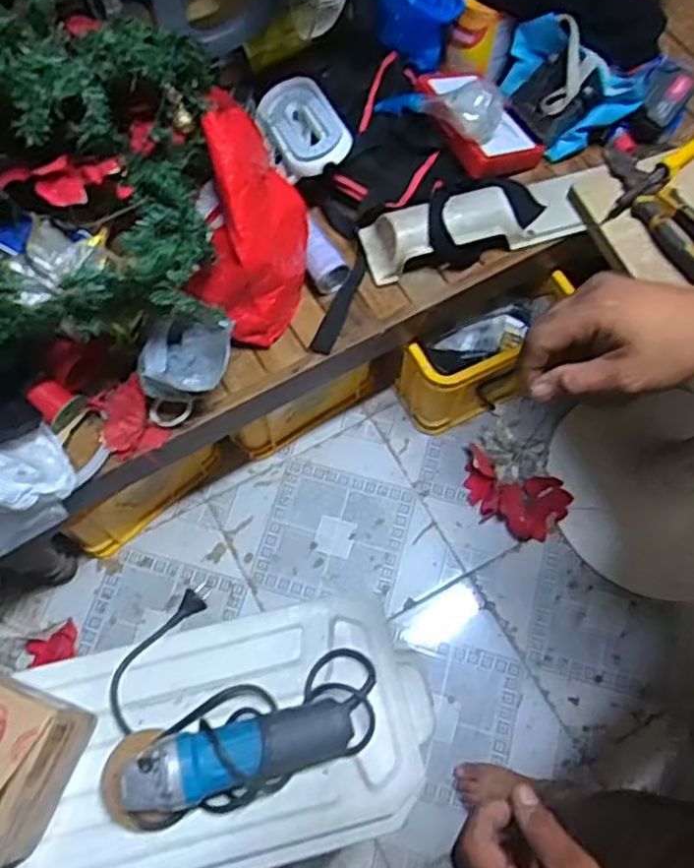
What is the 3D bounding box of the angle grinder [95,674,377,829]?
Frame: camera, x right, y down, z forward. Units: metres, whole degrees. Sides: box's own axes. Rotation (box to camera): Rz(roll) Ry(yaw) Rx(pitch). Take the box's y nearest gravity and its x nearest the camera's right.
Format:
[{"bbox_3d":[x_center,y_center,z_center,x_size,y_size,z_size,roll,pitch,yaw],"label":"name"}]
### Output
[{"bbox_3d":[-0.124,0.347,0.790,0.313,0.073,0.113,-17,68,-7],"label":"angle grinder"}]

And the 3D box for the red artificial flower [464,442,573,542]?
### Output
[{"bbox_3d":[0.349,0.130,1.503,0.230,0.060,0.156,23,69,9],"label":"red artificial flower"}]

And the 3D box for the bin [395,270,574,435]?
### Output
[{"bbox_3d":[0.304,-0.155,1.519,0.363,0.271,0.138,-23,69,-10],"label":"bin"}]

